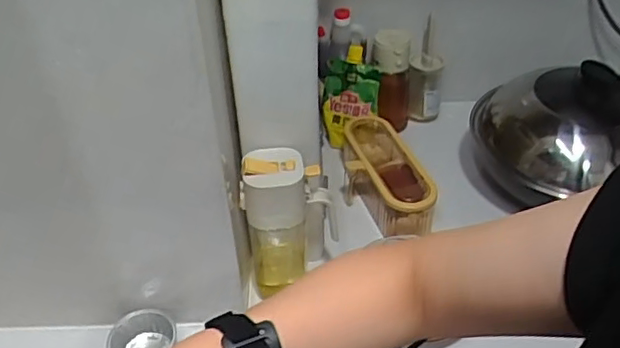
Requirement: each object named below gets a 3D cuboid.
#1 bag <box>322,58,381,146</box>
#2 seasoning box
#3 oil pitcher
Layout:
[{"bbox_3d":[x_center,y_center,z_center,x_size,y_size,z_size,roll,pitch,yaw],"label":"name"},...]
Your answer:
[{"bbox_3d":[0.067,-0.119,1.029,0.101,0.153,0.024,14,26,20],"label":"bag"},{"bbox_3d":[0.111,0.005,0.937,0.105,0.090,0.231,-13,40,-13],"label":"seasoning box"},{"bbox_3d":[-0.034,0.064,0.757,0.089,0.204,0.072,-9,39,-8],"label":"oil pitcher"}]

